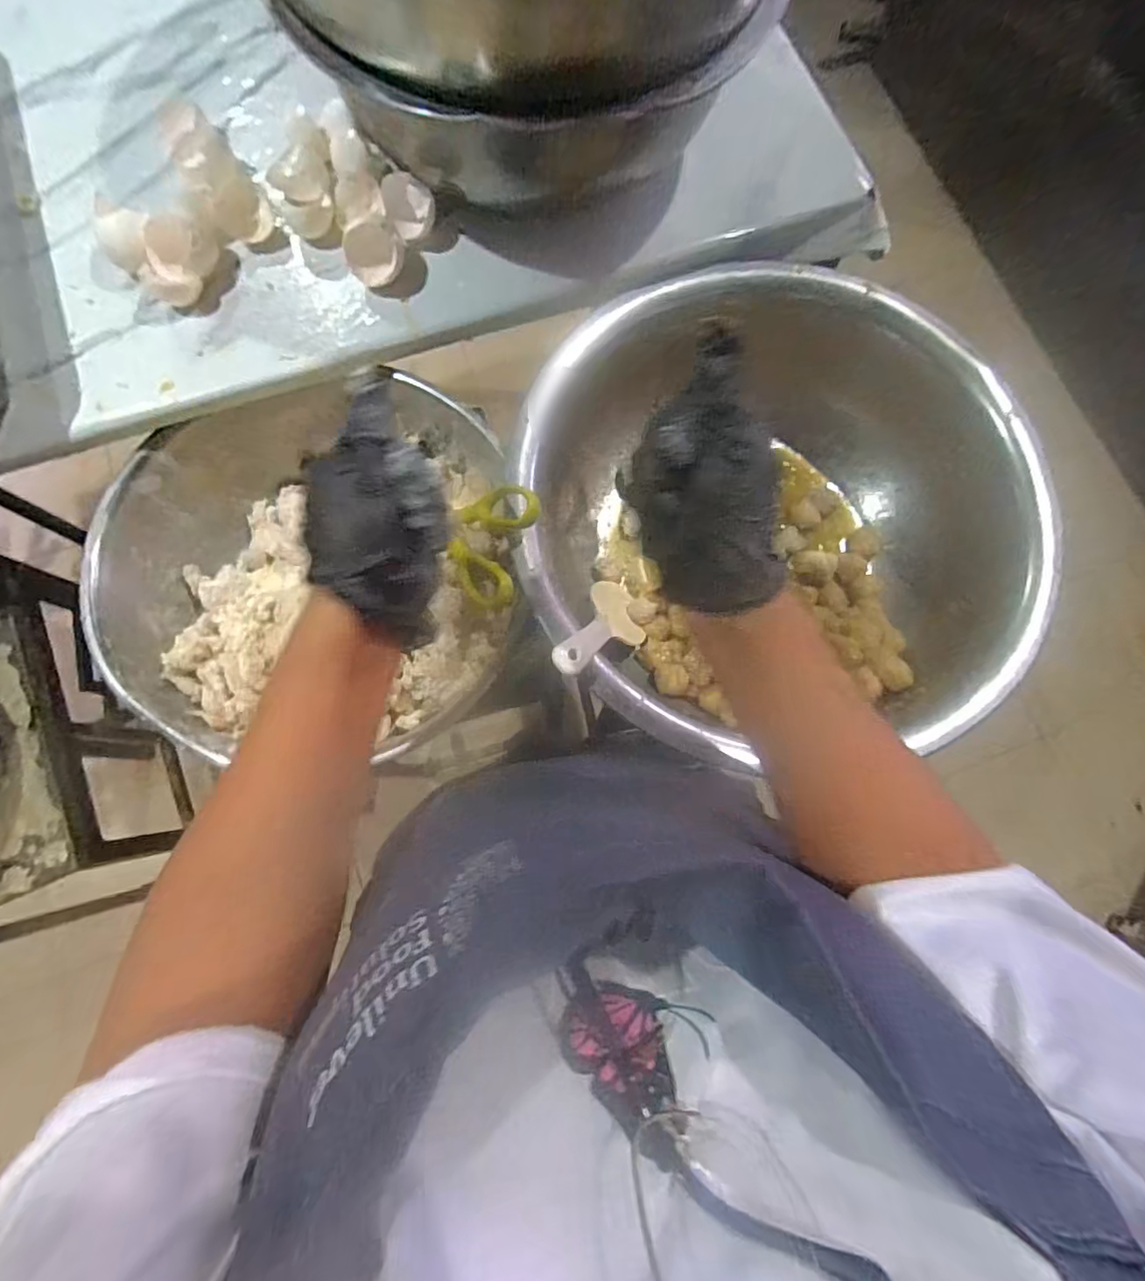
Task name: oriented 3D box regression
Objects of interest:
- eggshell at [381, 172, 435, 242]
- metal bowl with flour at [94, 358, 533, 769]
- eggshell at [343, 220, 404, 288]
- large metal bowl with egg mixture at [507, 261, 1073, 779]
[{"bbox_3d":[-0.121,-0.324,0.418,0.033,0.023,0.034,-37,81,-9],"label":"eggshell"},{"bbox_3d":[-0.194,-0.063,0.447,0.299,0.085,0.270,-8,78,-3],"label":"metal bowl with flour"},{"bbox_3d":[-0.142,-0.279,0.407,0.040,0.034,0.027,-15,78,-5],"label":"eggshell"},{"bbox_3d":[0.151,-0.099,0.473,0.389,0.123,0.386,0,77,-1],"label":"large metal bowl with egg mixture"}]

